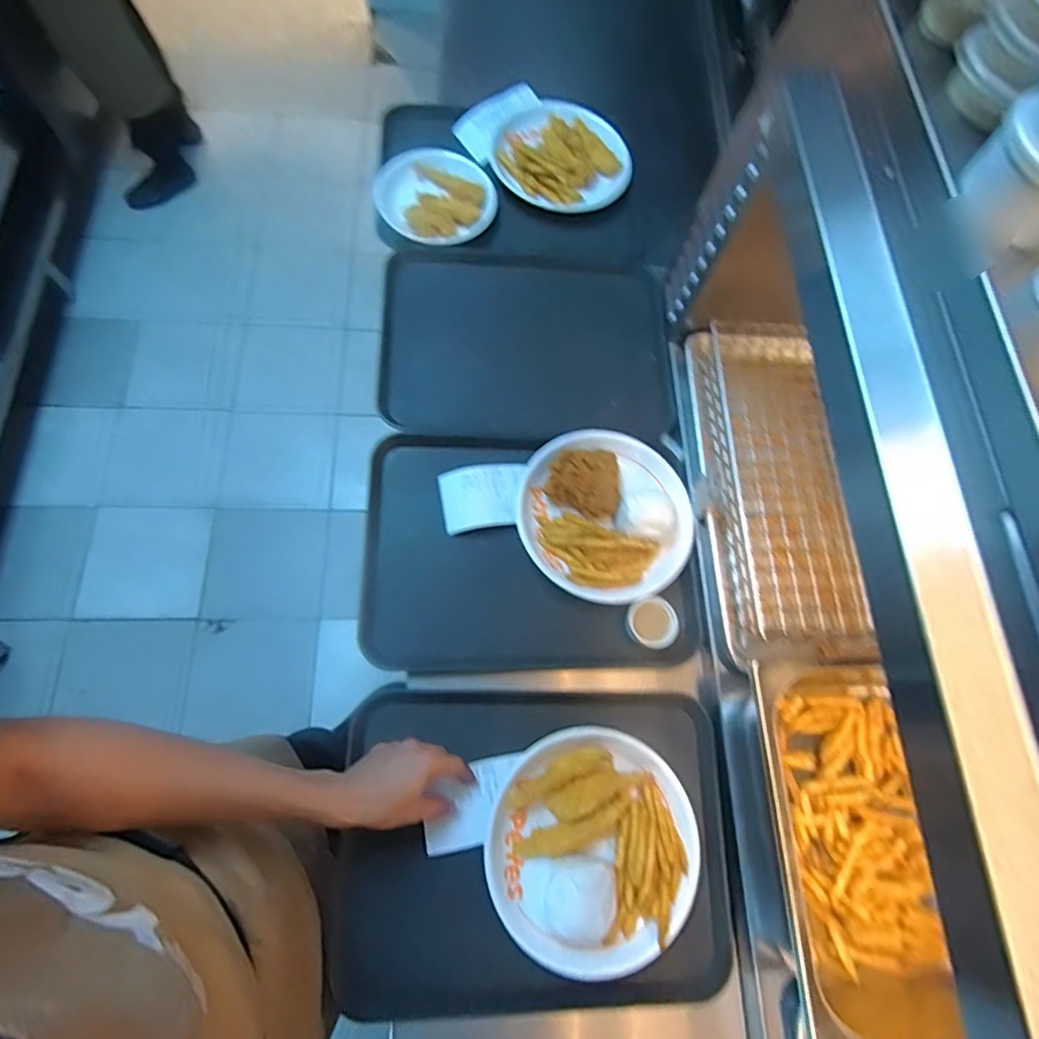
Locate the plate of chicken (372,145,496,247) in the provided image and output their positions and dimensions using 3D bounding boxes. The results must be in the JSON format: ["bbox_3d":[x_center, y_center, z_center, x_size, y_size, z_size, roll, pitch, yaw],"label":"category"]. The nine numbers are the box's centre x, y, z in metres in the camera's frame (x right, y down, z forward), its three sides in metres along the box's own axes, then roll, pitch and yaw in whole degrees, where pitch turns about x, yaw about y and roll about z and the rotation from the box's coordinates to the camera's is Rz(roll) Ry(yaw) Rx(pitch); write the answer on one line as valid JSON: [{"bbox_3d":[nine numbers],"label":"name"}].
[{"bbox_3d":[-0.125,-0.482,0.842,0.169,0.025,0.170,2,70,-5],"label":"plate of chicken"}]

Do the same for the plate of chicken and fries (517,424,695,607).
[{"bbox_3d":[0.112,-0.014,0.696,0.216,0.050,0.218,2,70,-5],"label":"plate of chicken and fries"}]

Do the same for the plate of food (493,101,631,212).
[{"bbox_3d":[0.064,-0.577,0.894,0.207,0.026,0.203,2,70,-5],"label":"plate of food"}]

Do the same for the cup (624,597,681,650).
[{"bbox_3d":[0.158,0.123,0.665,0.061,0.023,0.055,37,71,8],"label":"cup"}]

